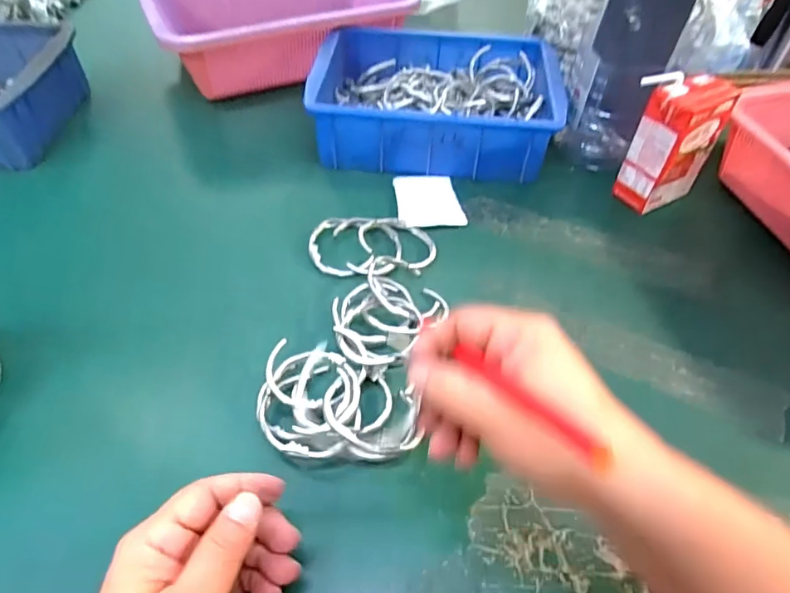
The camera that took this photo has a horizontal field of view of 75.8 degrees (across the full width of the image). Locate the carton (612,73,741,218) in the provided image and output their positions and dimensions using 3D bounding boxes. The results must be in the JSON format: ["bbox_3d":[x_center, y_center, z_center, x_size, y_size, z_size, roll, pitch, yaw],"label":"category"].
[{"bbox_3d":[0.248,-0.137,0.461,0.074,0.117,0.045,-22,55,-18],"label":"carton"}]

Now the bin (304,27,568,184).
[{"bbox_3d":[0.042,-0.204,0.544,0.242,0.081,0.174,5,51,2],"label":"bin"}]

